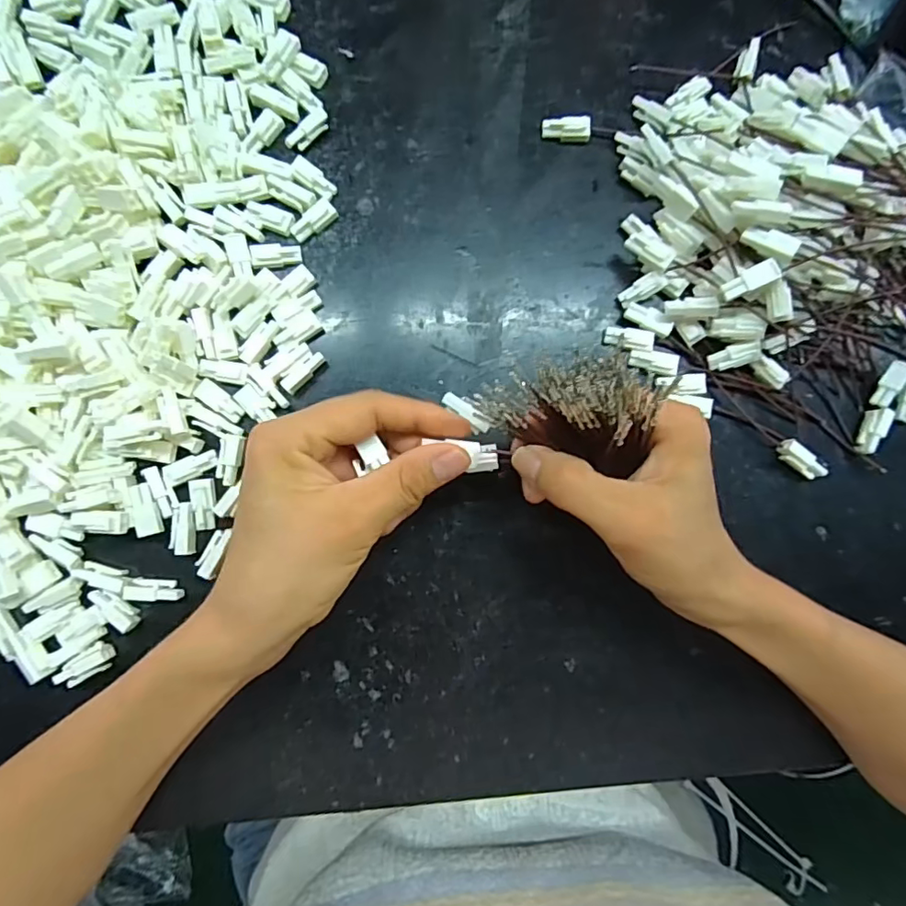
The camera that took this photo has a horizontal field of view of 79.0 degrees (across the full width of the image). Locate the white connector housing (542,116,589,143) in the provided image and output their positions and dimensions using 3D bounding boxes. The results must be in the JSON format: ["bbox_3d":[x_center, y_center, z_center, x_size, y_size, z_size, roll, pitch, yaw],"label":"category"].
[{"bbox_3d":[0.061,-0.175,0.297,0.025,0.009,0.009,7,86,10],"label":"white connector housing"}]

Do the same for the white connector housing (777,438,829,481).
[{"bbox_3d":[0.184,0.003,0.291,0.026,0.012,0.011,43,85,0],"label":"white connector housing"}]

